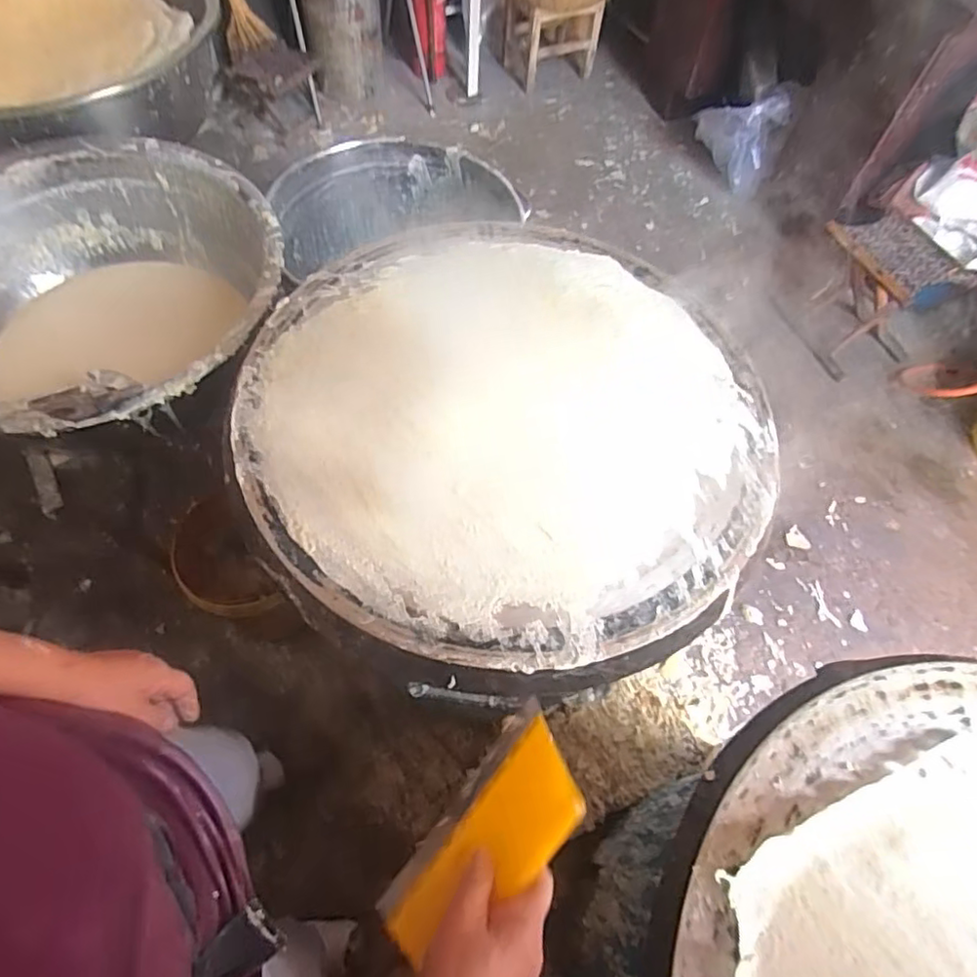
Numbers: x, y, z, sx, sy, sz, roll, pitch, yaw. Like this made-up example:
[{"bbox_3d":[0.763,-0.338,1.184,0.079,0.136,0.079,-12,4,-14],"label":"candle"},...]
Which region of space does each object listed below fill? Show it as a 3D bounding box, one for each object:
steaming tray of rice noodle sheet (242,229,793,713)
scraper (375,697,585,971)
[{"bbox_3d":[0.028,-0.094,0.708,0.592,0.043,0.632,29,64,14],"label":"steaming tray of rice noodle sheet"},{"bbox_3d":[-0.001,0.263,0.444,0.017,0.126,0.191,45,74,-14],"label":"scraper"}]

